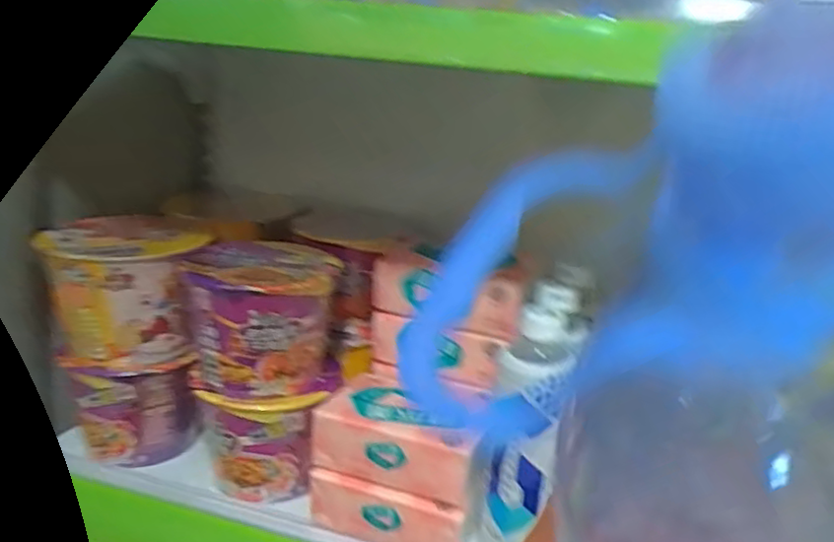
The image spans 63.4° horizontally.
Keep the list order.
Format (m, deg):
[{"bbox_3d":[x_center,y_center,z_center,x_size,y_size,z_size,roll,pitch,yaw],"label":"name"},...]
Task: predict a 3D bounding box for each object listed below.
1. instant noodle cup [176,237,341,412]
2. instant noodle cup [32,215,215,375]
[{"bbox_3d":[-0.137,0.046,0.593,0.124,0.111,0.120,1,18,-14],"label":"instant noodle cup"},{"bbox_3d":[-0.264,0.021,0.626,0.115,0.113,0.113,5,18,-2],"label":"instant noodle cup"}]

